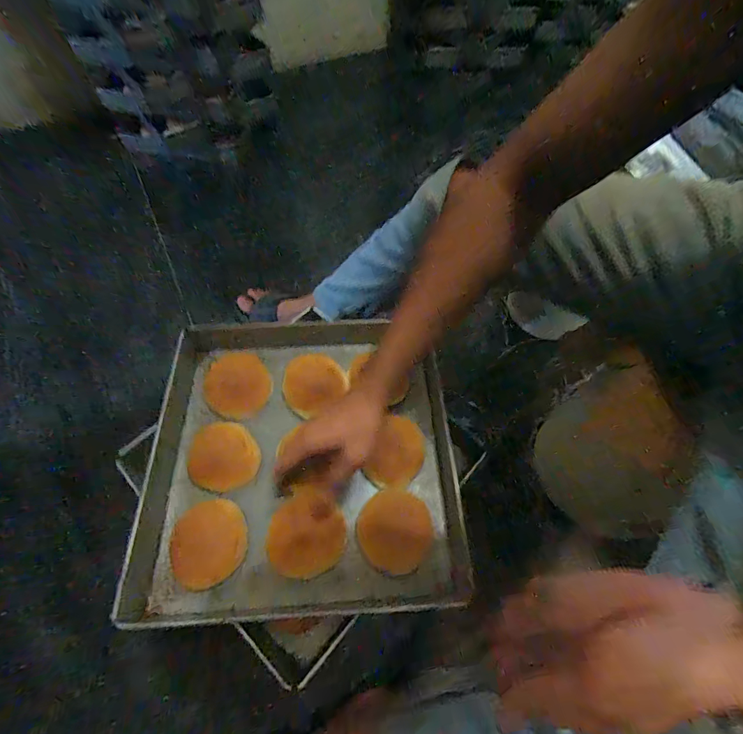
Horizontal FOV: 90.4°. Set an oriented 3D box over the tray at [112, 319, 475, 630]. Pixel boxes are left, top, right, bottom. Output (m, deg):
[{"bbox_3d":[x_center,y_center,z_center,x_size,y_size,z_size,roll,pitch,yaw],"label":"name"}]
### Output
[{"bbox_3d":[-0.098,0.118,0.550,0.451,0.069,0.420,-1,61,-3],"label":"tray"}]

